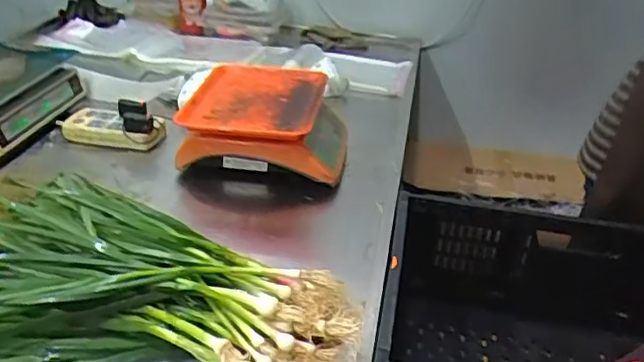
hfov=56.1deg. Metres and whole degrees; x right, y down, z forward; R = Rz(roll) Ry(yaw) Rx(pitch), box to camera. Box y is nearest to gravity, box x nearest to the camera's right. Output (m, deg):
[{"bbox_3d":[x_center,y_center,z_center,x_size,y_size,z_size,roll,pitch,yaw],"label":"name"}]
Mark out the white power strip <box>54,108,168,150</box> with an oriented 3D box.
[{"bbox_3d":[-0.407,-0.098,1.167,0.216,0.041,0.085,11,32,12],"label":"white power strip"}]

